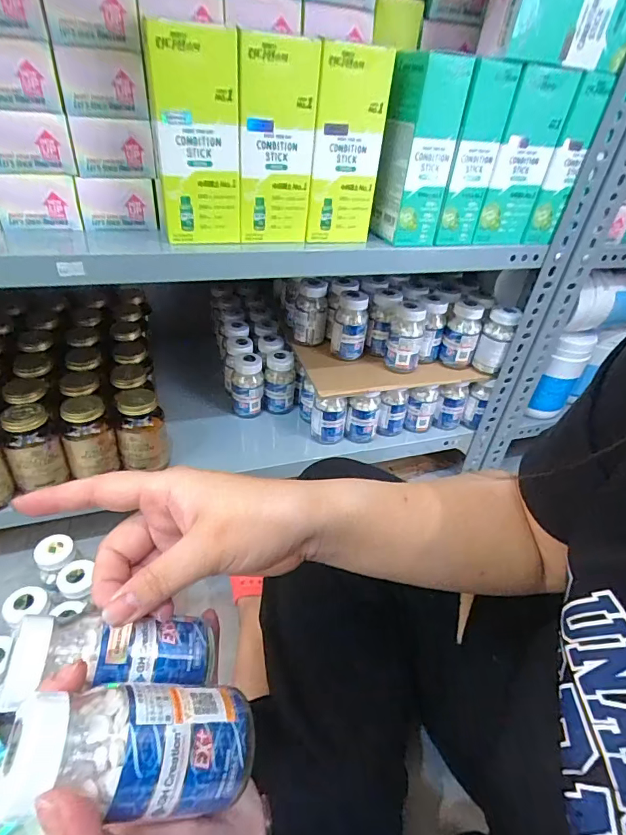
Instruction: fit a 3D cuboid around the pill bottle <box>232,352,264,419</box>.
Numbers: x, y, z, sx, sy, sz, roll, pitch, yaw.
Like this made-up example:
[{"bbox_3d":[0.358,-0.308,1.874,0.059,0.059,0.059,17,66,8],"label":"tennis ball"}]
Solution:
[{"bbox_3d":[-0.103,-0.047,0.717,0.056,0.099,0.052,0,38,-9],"label":"pill bottle"}]

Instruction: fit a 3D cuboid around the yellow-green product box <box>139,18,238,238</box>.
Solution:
[{"bbox_3d":[-0.107,-0.253,0.422,0.074,0.164,0.061,-4,38,-14],"label":"yellow-green product box"}]

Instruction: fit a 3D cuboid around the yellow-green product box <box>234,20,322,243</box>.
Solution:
[{"bbox_3d":[-0.036,-0.266,0.448,0.072,0.167,0.076,1,37,-8],"label":"yellow-green product box"}]

